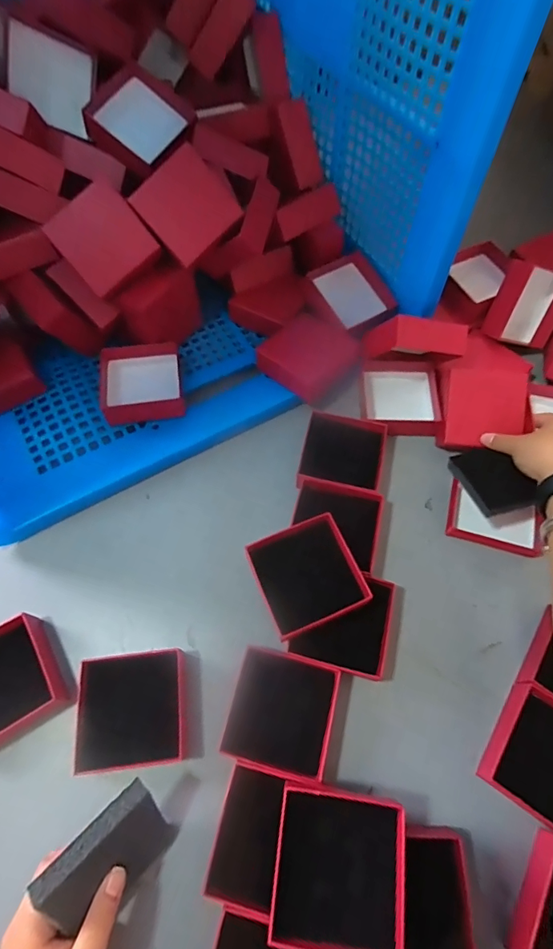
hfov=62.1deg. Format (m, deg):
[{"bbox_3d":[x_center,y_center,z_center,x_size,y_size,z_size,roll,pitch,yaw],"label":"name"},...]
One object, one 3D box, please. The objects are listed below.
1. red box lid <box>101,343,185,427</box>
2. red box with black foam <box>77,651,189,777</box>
[{"bbox_3d":[-0.156,-0.109,0.537,0.090,0.031,0.094,-8,64,-4],"label":"red box lid"},{"bbox_3d":[-0.127,0.211,0.412,0.092,0.045,0.092,-4,64,-2],"label":"red box with black foam"}]

